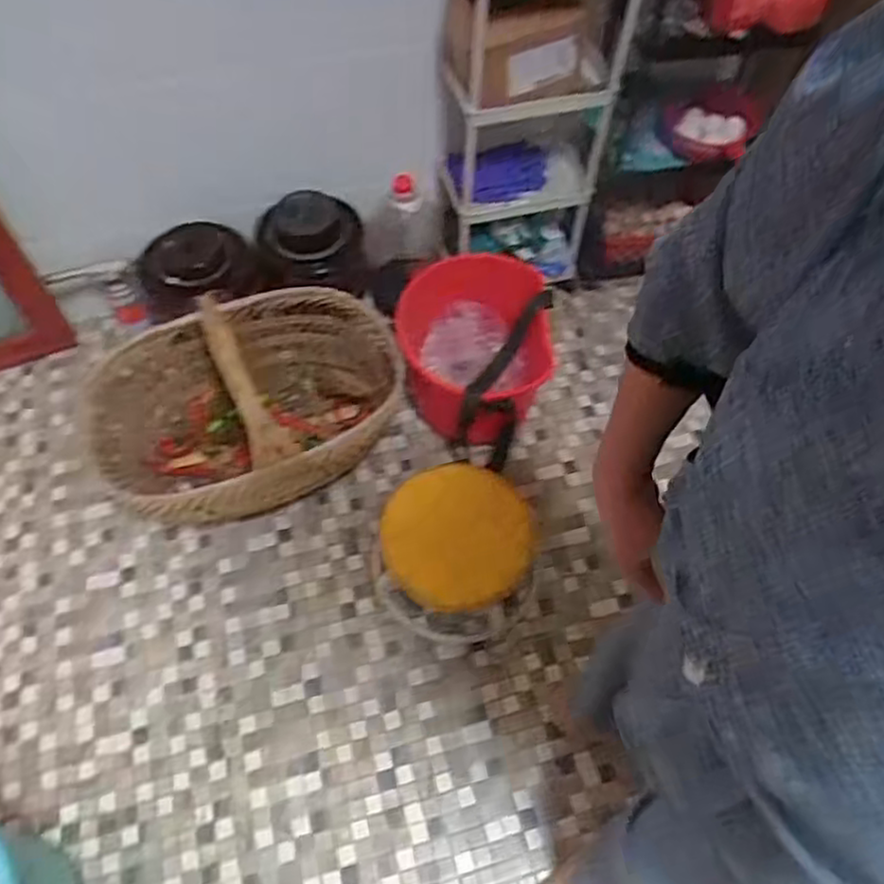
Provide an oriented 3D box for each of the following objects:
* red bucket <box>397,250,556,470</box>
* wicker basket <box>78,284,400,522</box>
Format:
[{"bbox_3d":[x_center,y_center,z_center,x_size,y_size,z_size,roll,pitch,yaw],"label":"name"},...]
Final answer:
[{"bbox_3d":[0.055,-0.160,1.407,0.285,0.301,0.285,1,59,-1],"label":"red bucket"},{"bbox_3d":[-0.357,-0.041,1.370,0.562,0.291,0.355,-17,61,-11],"label":"wicker basket"}]

